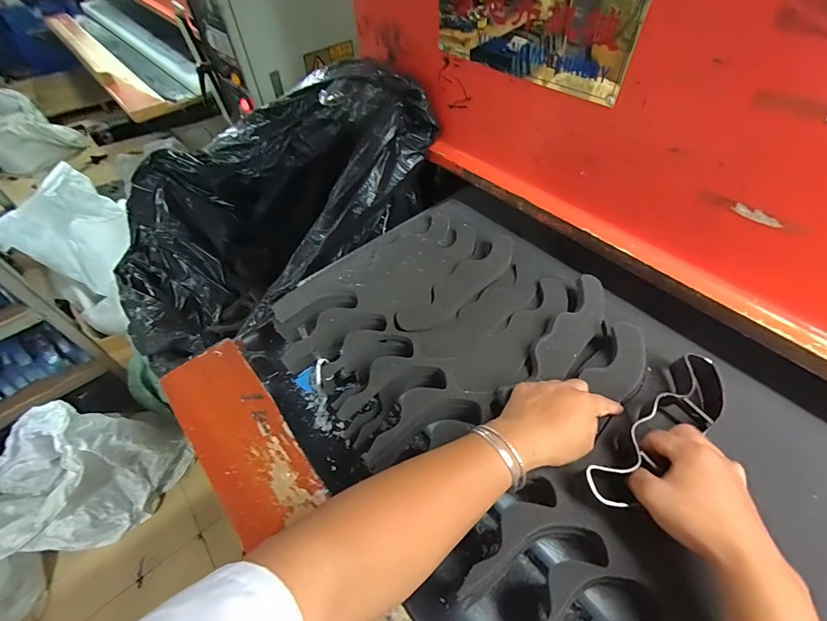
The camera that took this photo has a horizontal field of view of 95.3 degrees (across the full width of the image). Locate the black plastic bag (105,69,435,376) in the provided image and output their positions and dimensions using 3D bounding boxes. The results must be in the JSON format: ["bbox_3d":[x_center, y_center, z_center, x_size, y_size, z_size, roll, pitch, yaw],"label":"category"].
[{"bbox_3d":[-0.309,-0.181,0.780,0.797,0.345,0.407,-25,44,22],"label":"black plastic bag"}]

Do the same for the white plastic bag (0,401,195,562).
[{"bbox_3d":[-1.005,0.496,1.121,0.467,0.531,0.225,-35,56,-25],"label":"white plastic bag"}]

